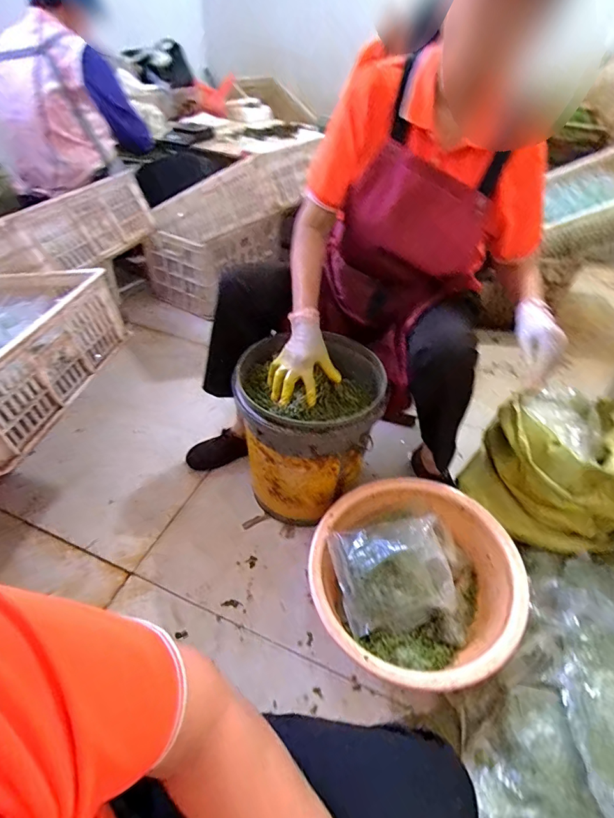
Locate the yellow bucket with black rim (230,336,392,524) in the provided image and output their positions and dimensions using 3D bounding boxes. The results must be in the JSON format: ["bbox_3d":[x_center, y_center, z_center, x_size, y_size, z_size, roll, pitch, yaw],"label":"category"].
[{"bbox_3d":[0.000,0.047,0.982,0.305,0.345,0.295,2,43,-2],"label":"yellow bucket with black rim"}]

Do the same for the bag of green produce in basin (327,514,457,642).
[{"bbox_3d":[0.162,0.313,0.798,0.212,0.085,0.186,-11,80,0],"label":"bag of green produce in basin"}]

